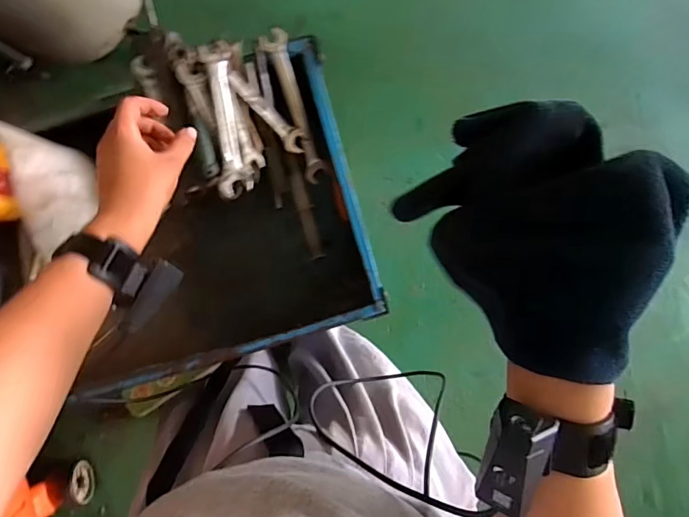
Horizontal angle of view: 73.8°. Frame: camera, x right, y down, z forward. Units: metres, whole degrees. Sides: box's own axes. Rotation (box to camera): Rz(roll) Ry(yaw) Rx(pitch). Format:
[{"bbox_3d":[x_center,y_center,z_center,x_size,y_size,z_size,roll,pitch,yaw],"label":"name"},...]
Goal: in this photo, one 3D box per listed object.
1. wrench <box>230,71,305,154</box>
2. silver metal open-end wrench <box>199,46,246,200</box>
[{"bbox_3d":[-0.093,-0.180,0.567,0.029,0.010,0.120,-47,116,-3],"label":"wrench"},{"bbox_3d":[-0.141,-0.157,0.538,0.030,0.014,0.169,-7,95,-8],"label":"silver metal open-end wrench"}]

